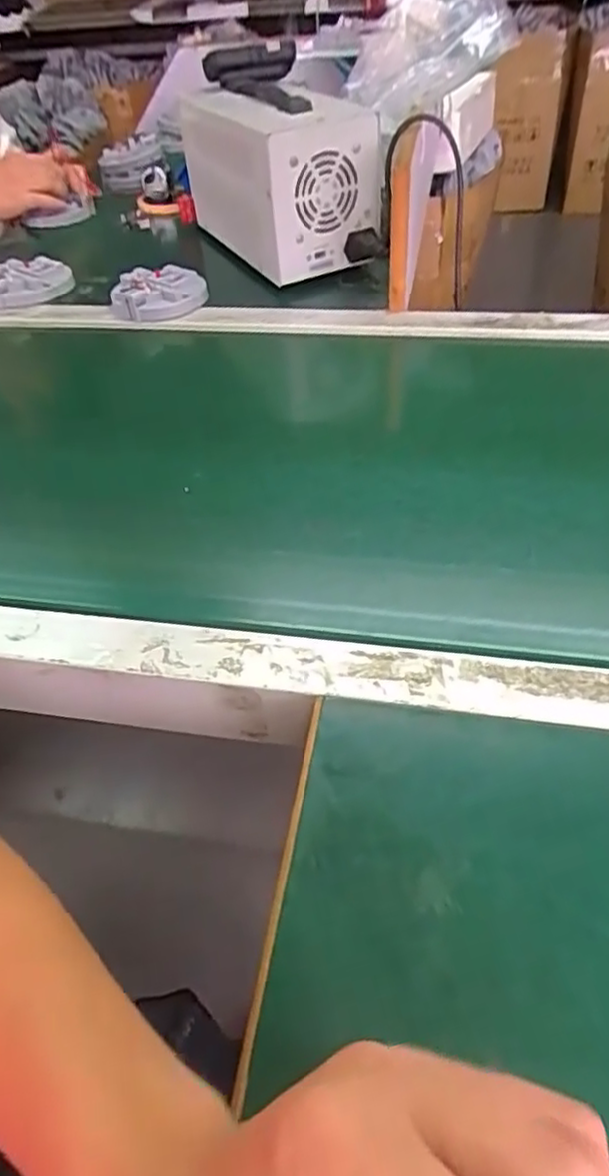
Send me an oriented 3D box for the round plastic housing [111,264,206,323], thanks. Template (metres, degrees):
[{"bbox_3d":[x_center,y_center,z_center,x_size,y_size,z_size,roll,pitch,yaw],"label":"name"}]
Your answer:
[{"bbox_3d":[-0.160,-0.323,0.737,0.100,0.034,0.100,-3,46,3],"label":"round plastic housing"}]

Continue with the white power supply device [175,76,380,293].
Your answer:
[{"bbox_3d":[-0.030,-0.477,0.777,0.135,0.148,0.289,-24,48,-16],"label":"white power supply device"}]

